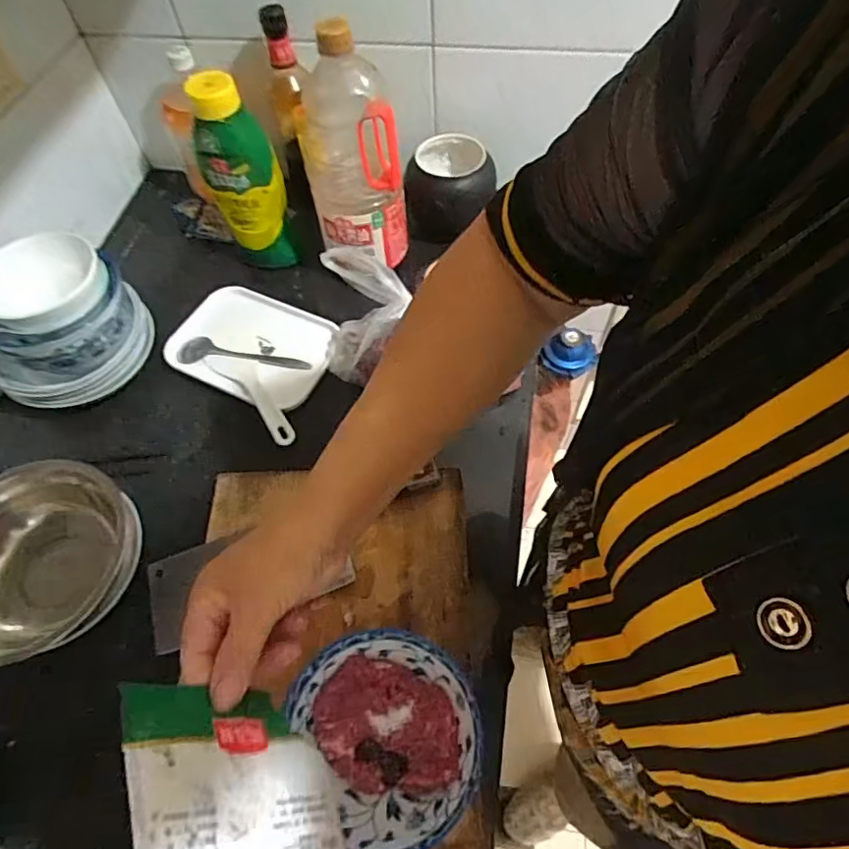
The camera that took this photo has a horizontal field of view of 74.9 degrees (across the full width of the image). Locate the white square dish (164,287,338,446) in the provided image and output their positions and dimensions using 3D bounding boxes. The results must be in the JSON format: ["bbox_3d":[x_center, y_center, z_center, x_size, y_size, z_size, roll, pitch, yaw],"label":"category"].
[{"bbox_3d":[-0.208,-0.085,0.682,0.209,0.031,0.160,25,64,16],"label":"white square dish"}]

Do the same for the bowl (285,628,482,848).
[{"bbox_3d":[-0.024,0.236,0.433,0.126,0.049,0.145,-31,63,-15],"label":"bowl"}]

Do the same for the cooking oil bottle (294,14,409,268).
[{"bbox_3d":[-0.081,-0.316,0.633,0.102,0.246,0.111,-6,60,-1],"label":"cooking oil bottle"}]

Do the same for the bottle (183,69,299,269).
[{"bbox_3d":[-0.215,-0.288,0.672,0.072,0.235,0.063,40,69,22],"label":"bottle"}]

